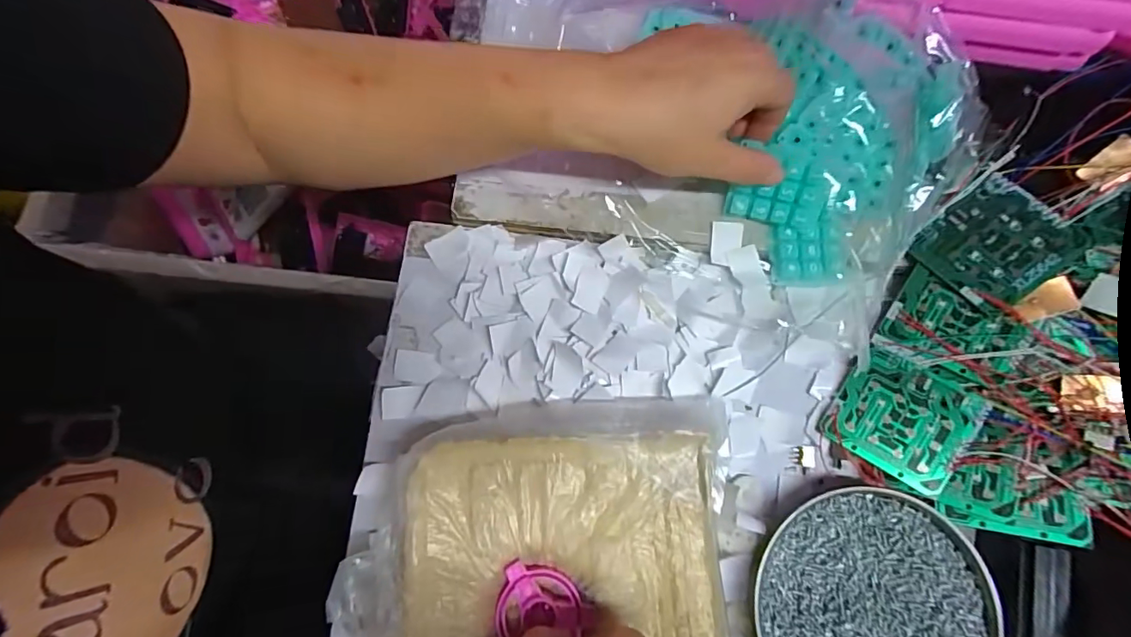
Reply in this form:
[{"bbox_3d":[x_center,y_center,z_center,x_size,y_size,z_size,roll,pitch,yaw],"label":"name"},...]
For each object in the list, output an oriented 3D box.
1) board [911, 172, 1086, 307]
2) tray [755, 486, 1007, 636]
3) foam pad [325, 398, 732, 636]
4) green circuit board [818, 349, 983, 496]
[{"bbox_3d":[0.266,-0.046,0.312,0.070,0.004,0.067,-39,66,7],"label":"board"},{"bbox_3d":[0.177,0.169,0.287,0.125,0.017,0.132,0,79,1],"label":"tray"},{"bbox_3d":[-0.009,0.142,0.287,0.216,0.038,0.176,-3,79,1],"label":"foam pad"},{"bbox_3d":[0.207,0.062,0.310,0.070,0.004,0.066,30,87,23],"label":"green circuit board"}]

